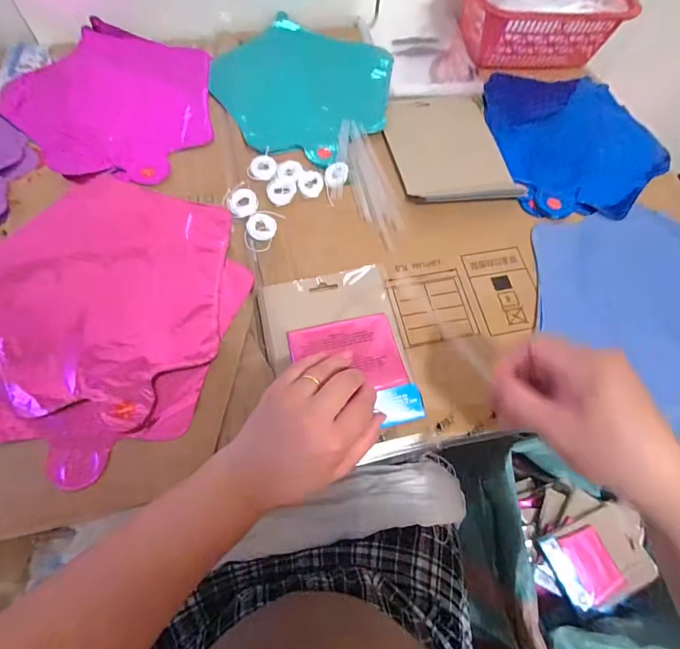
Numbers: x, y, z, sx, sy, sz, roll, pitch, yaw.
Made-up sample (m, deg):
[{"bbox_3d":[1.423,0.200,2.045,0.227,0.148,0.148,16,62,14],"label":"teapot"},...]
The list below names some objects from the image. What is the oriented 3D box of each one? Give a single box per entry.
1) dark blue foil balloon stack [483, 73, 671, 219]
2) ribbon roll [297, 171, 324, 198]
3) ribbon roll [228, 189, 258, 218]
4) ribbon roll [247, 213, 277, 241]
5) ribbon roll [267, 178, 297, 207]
[{"bbox_3d":[0.298,-0.239,0.497,0.214,0.021,0.261,-3,65,-5],"label":"dark blue foil balloon stack"},{"bbox_3d":[-0.031,-0.150,0.415,0.026,0.007,0.034,7,64,0],"label":"ribbon roll"},{"bbox_3d":[-0.098,-0.123,0.395,0.030,0.009,0.030,1,65,-3],"label":"ribbon roll"},{"bbox_3d":[-0.078,-0.096,0.385,0.028,0.006,0.028,1,81,-6],"label":"ribbon roll"},{"bbox_3d":[-0.061,-0.137,0.405,0.029,0.008,0.030,1,65,-3],"label":"ribbon roll"}]

